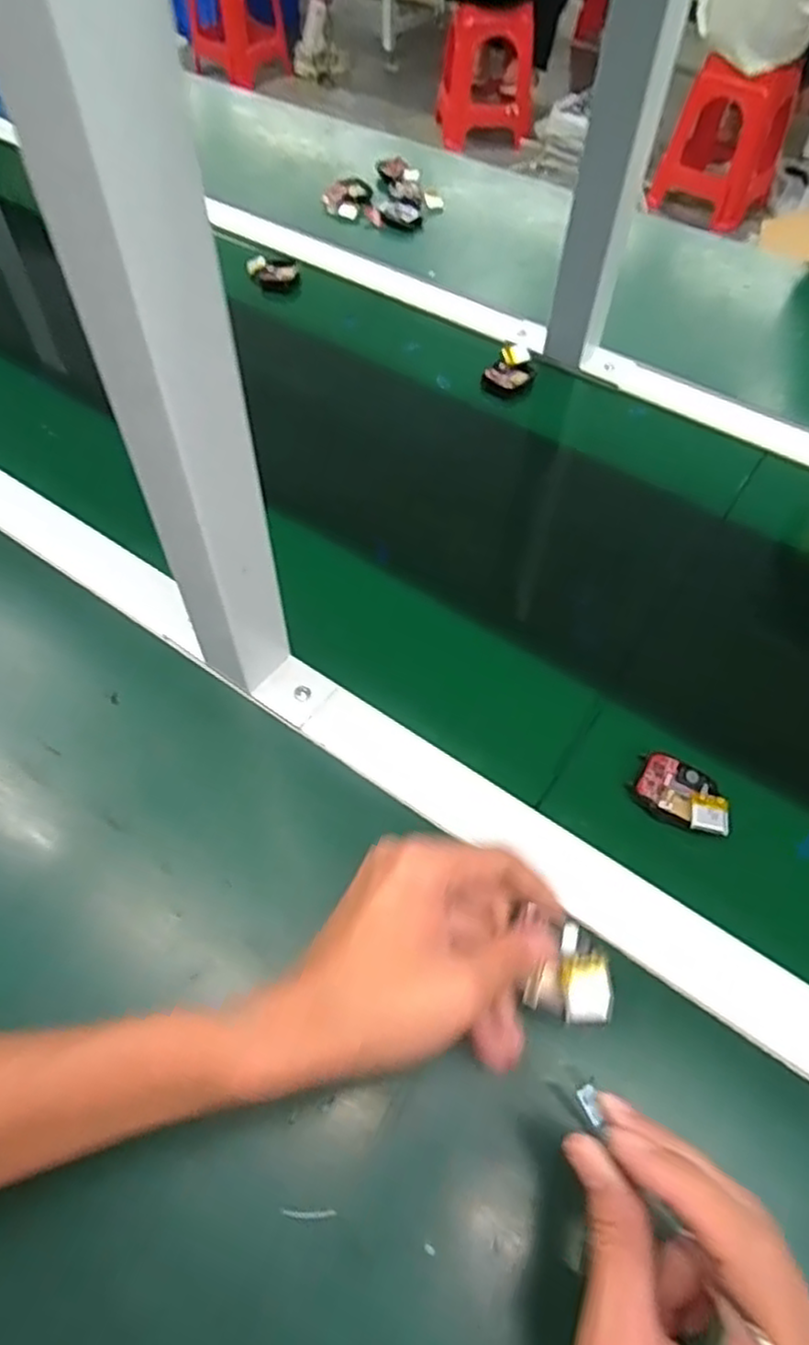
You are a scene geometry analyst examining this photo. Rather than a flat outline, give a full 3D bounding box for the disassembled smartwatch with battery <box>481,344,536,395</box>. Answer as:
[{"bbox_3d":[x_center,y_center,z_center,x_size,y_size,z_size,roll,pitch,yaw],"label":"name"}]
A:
[{"bbox_3d":[0.096,-0.272,0.640,0.037,0.023,0.045,33,59,18],"label":"disassembled smartwatch with battery"}]

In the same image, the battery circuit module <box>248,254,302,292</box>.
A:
[{"bbox_3d":[-0.136,-0.410,0.730,0.052,0.019,0.034,15,55,7],"label":"battery circuit module"}]

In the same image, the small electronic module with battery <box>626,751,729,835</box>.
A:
[{"bbox_3d":[0.161,0.069,0.410,0.052,0.010,0.039,21,56,11],"label":"small electronic module with battery"}]

